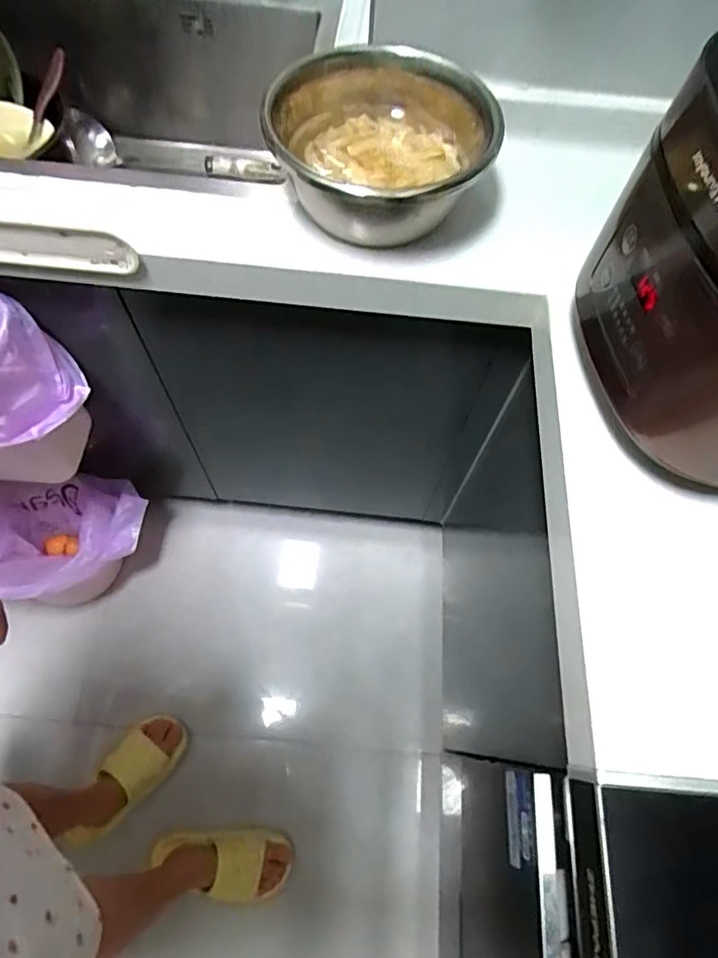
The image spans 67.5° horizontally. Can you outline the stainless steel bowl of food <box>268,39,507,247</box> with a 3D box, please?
[{"bbox_3d":[0.018,-0.309,0.512,0.185,0.105,0.186,1,65,-2],"label":"stainless steel bowl of food"}]

